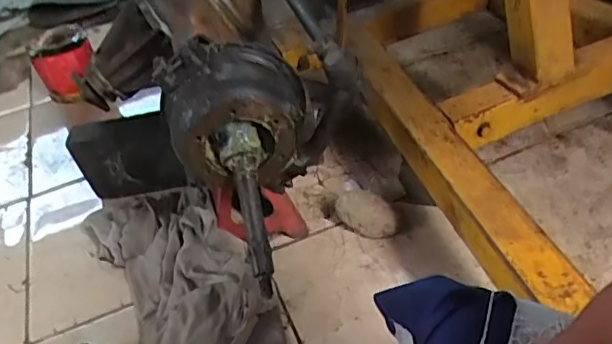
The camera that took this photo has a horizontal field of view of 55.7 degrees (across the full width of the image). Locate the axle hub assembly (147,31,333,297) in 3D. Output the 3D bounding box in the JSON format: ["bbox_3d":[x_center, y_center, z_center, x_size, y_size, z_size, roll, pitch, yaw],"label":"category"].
[{"bbox_3d":[-0.096,-0.045,0.760,0.186,0.225,0.275,-46,33,21],"label":"axle hub assembly"}]

